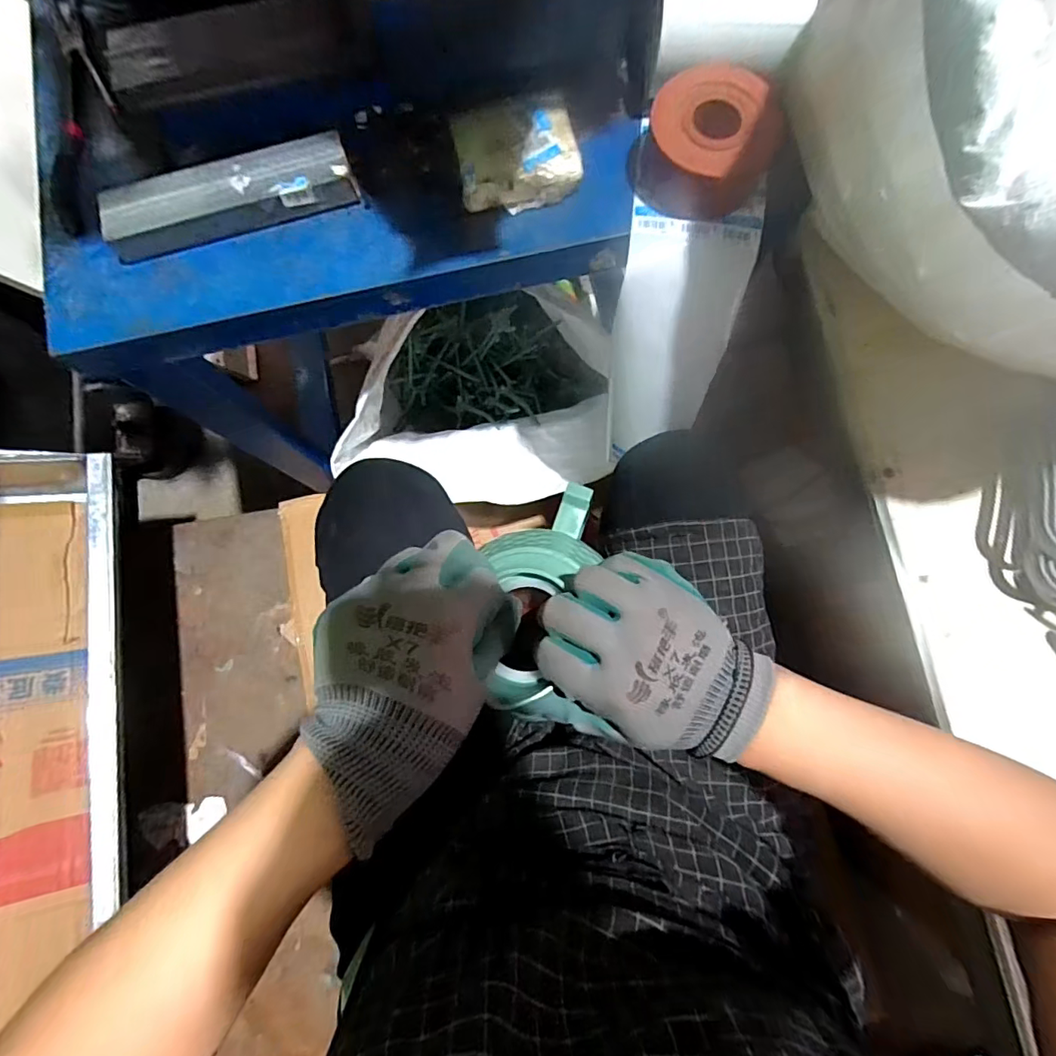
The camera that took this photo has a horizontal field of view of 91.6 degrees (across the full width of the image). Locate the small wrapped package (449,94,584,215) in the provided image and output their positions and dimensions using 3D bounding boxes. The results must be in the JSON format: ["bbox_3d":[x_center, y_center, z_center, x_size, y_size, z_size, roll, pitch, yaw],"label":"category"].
[{"bbox_3d":[-0.010,-0.313,0.427,0.097,0.032,0.089,-10,80,-1],"label":"small wrapped package"}]

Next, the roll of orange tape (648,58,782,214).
[{"bbox_3d":[0.146,-0.310,0.415,0.095,0.052,0.095,0,80,1],"label":"roll of orange tape"}]

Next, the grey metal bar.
[{"bbox_3d":[-0.243,-0.271,0.422,0.198,0.030,0.050,-16,81,-2],"label":"grey metal bar"}]

